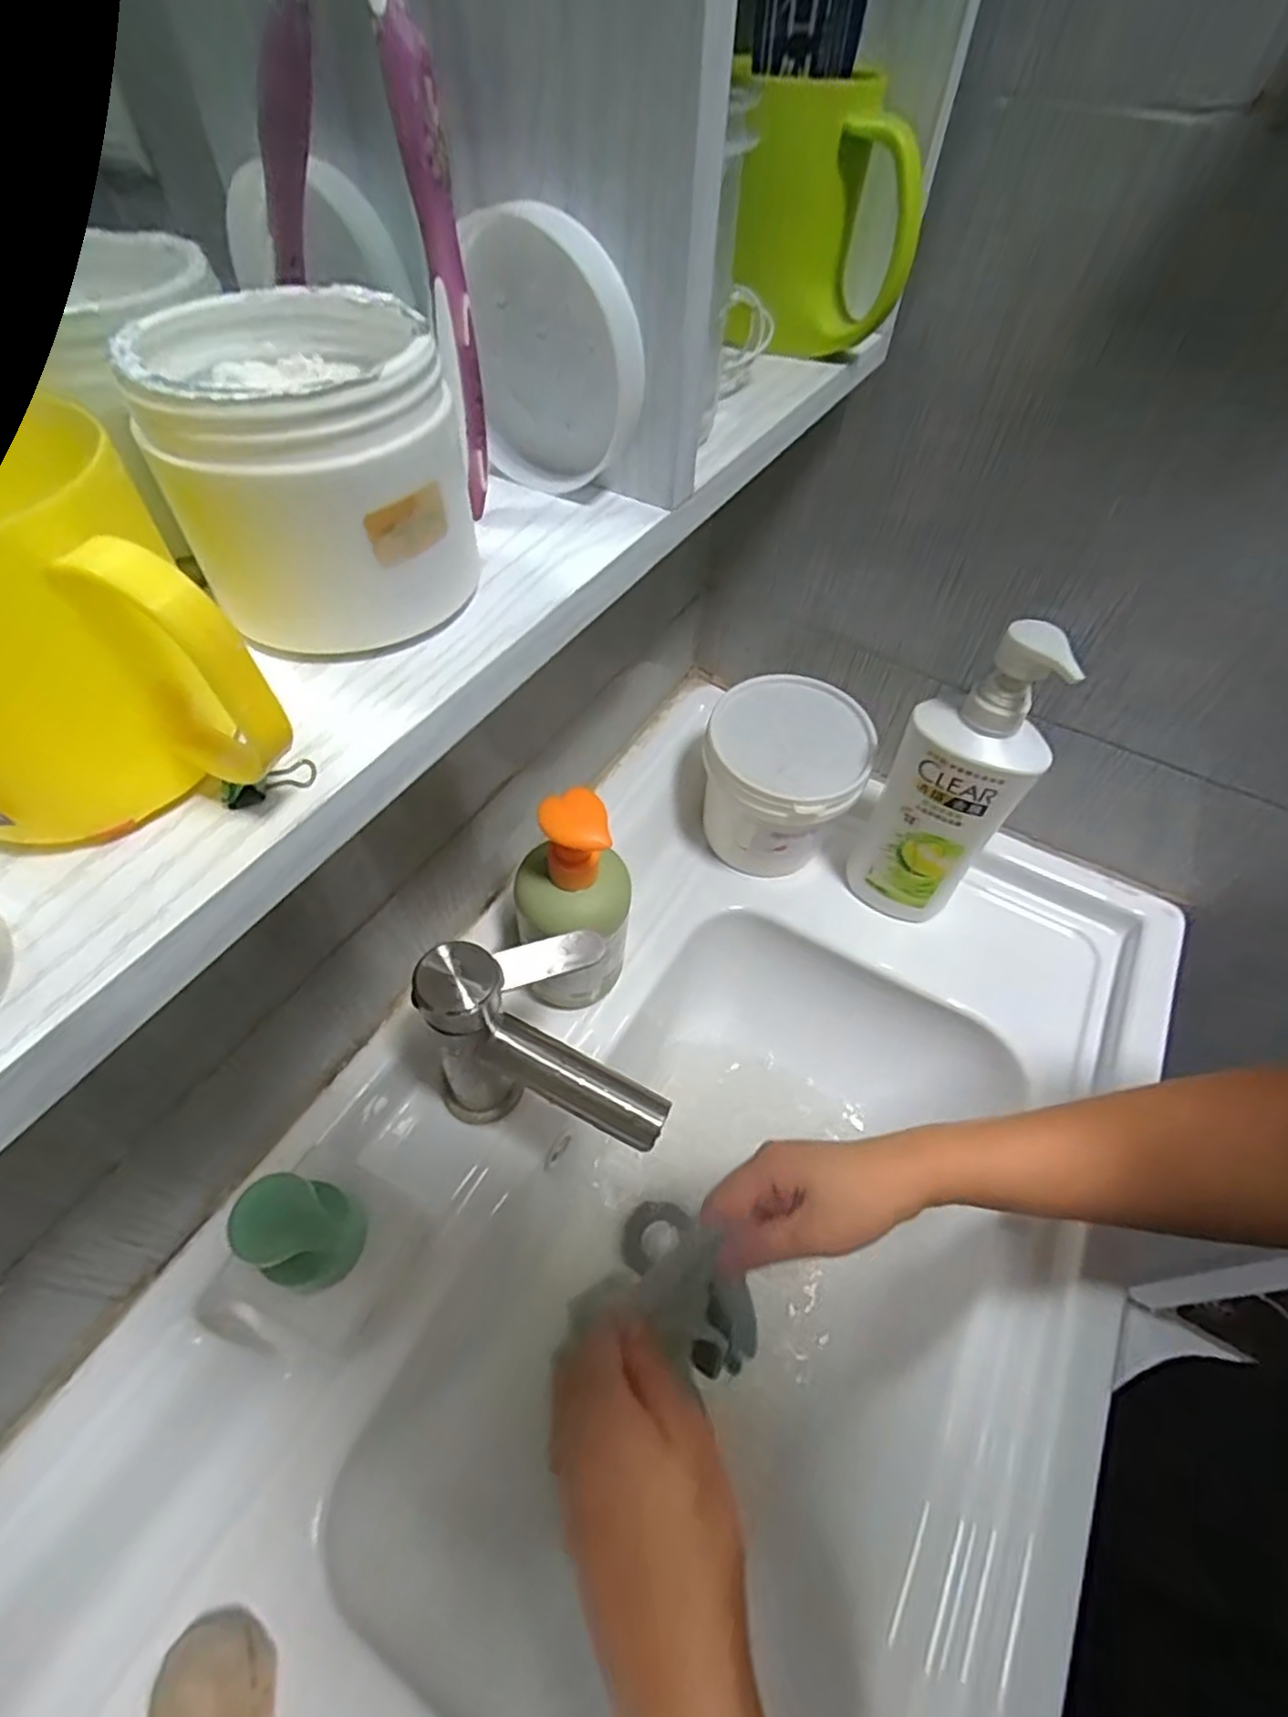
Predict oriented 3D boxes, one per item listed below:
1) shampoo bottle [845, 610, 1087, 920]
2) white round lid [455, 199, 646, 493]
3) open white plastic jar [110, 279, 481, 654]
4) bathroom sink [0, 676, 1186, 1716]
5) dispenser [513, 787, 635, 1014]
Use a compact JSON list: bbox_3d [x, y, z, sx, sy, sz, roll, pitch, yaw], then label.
[{"bbox_3d":[0.213,-0.048,0.489,0.084,0.243,0.048,19,54,11],"label":"shampoo bottle"},{"bbox_3d":[-0.033,-0.170,0.241,0.068,0.077,0.011,25,55,17],"label":"white round lid"},{"bbox_3d":[-0.090,-0.108,0.197,0.076,0.065,0.086,-23,57,-19],"label":"open white plastic jar"},{"bbox_3d":[0.025,0.251,0.465,0.458,0.183,0.791,26,56,16],"label":"bathroom sink"},{"bbox_3d":[-0.043,0.020,0.434,0.073,0.151,0.058,-10,54,-10],"label":"dispenser"}]

